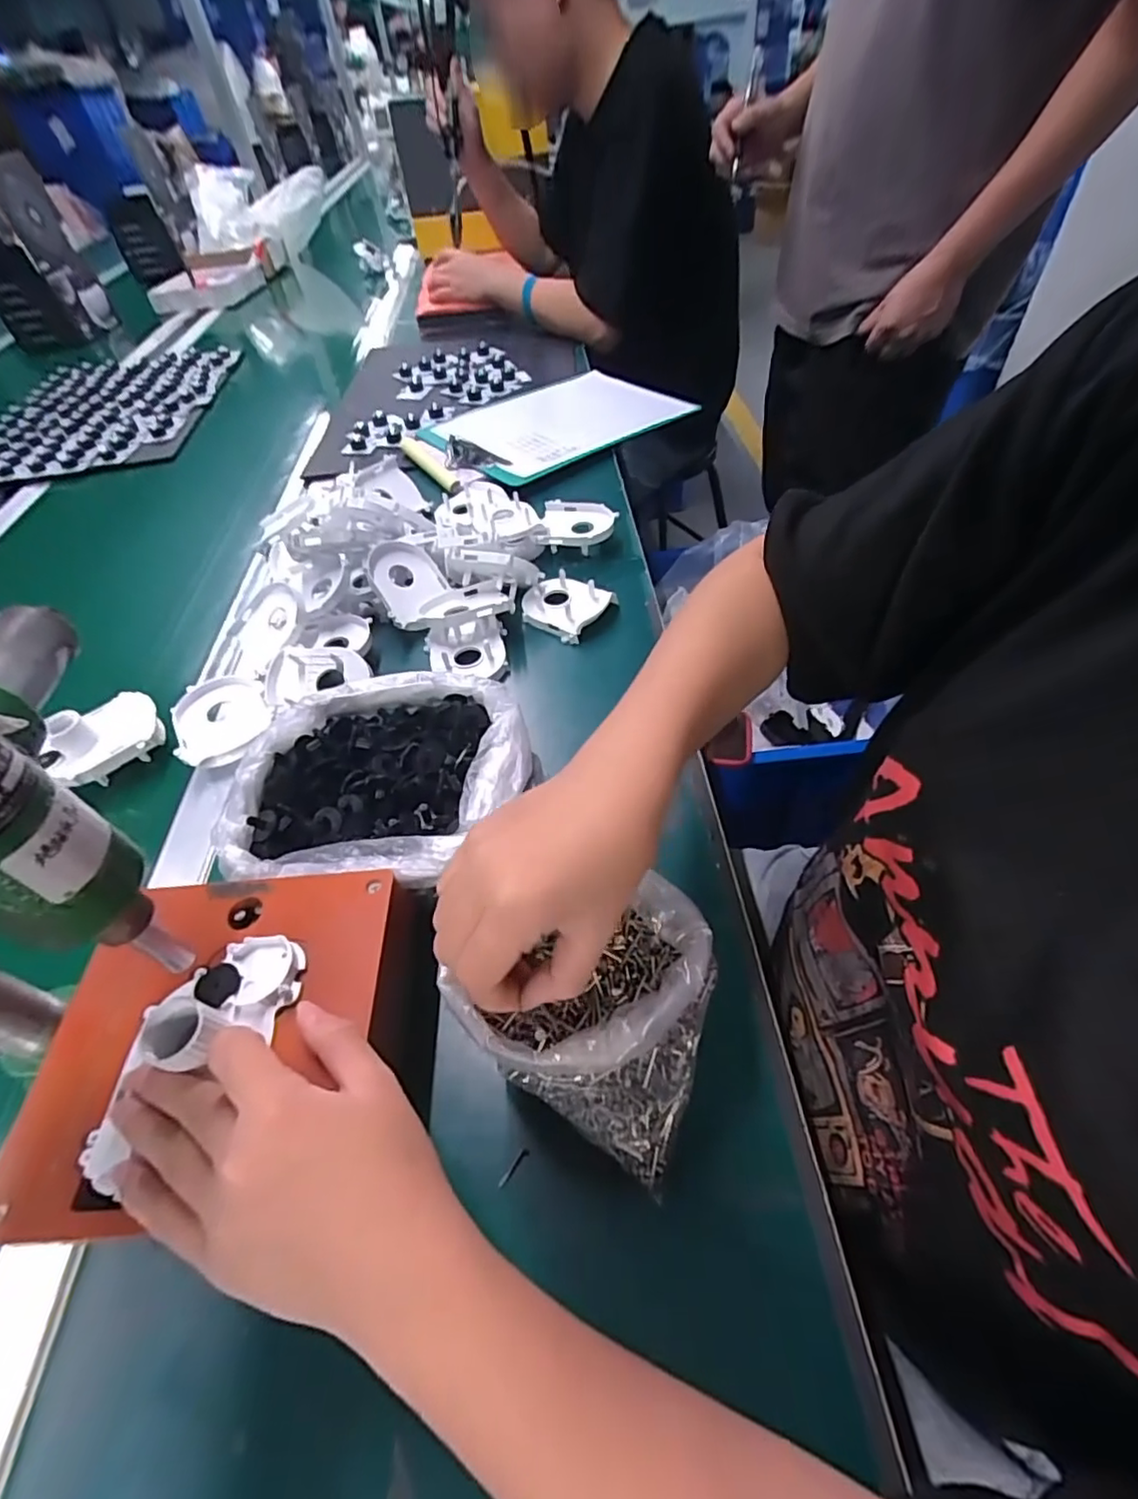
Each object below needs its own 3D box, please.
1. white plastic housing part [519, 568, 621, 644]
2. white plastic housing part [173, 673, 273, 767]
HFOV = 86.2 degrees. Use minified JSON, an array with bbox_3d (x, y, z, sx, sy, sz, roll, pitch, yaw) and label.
[{"bbox_3d":[-0.002,-0.133,0.554,0.069,0.024,0.065,33,60,29],"label":"white plastic housing part"},{"bbox_3d":[-0.280,-0.028,0.487,0.071,0.016,0.079,-32,54,-19],"label":"white plastic housing part"}]

